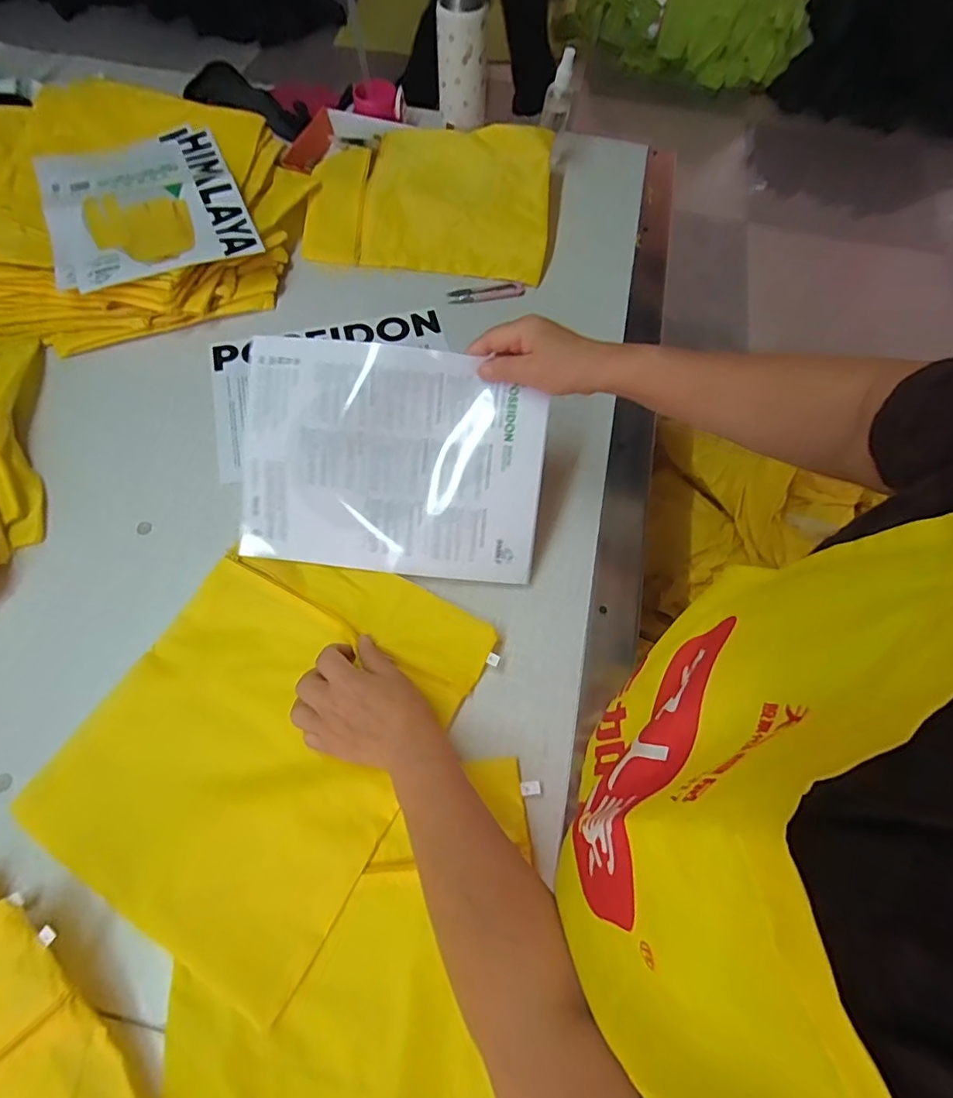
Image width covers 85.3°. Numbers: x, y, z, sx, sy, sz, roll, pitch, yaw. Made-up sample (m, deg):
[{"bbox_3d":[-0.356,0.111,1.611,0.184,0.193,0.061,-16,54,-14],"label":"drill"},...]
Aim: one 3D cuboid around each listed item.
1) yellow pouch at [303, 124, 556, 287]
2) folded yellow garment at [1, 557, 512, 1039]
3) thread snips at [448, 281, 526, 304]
[{"bbox_3d":[-0.059,-0.498,0.727,0.327,0.064,0.252,8,65,1],"label":"yellow pouch"},{"bbox_3d":[-0.175,0.145,0.447,0.263,0.020,0.318,29,67,11],"label":"folded yellow garment"},{"bbox_3d":[0.014,-0.338,0.687,0.100,0.010,0.026,-8,65,-6],"label":"thread snips"}]

